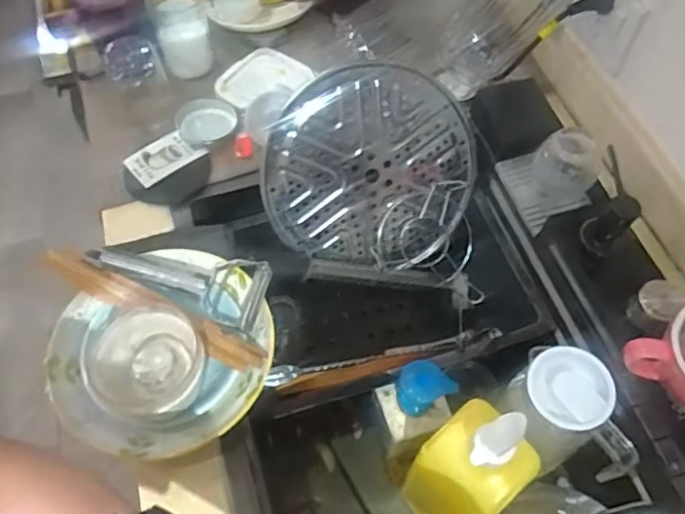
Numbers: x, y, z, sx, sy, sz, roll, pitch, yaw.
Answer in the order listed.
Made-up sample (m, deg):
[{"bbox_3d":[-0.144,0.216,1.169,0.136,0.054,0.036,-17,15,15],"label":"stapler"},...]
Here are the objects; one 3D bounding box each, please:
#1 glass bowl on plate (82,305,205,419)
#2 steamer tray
[{"bbox_3d":[-0.157,0.090,0.495,0.094,0.062,0.093,0,59,0],"label":"glass bowl on plate"},{"bbox_3d":[0.037,-0.098,0.692,0.237,0.225,0.012,10,14,-15],"label":"steamer tray"}]

